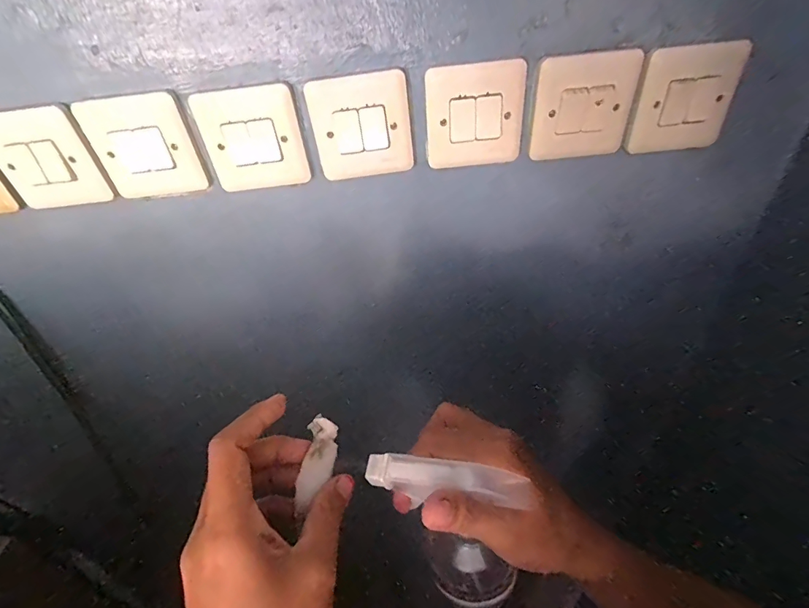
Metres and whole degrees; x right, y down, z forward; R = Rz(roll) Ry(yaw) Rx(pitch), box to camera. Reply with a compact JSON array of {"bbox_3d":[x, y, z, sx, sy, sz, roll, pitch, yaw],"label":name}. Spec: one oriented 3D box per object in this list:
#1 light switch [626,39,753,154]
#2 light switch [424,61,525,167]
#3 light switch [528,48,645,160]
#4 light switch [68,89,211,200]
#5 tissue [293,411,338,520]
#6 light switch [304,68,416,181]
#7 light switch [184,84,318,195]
[{"bbox_3d":[0.225,-0.160,0.330,0.077,0.081,0.012,-5,44,6],"label":"light switch"},{"bbox_3d":[0.057,-0.152,0.338,0.078,0.075,0.009,-6,38,0],"label":"light switch"},{"bbox_3d":[0.145,-0.157,0.335,0.080,0.077,0.013,-5,38,1],"label":"light switch"},{"bbox_3d":[-0.212,-0.127,0.341,0.081,0.078,0.009,-5,38,2],"label":"light switch"},{"bbox_3d":[-0.051,0.093,0.243,0.015,0.016,0.051,9,79,19],"label":"tissue"},{"bbox_3d":[-0.034,-0.144,0.339,0.080,0.075,0.009,-6,38,0],"label":"light switch"},{"bbox_3d":[-0.124,-0.135,0.342,0.081,0.078,0.011,-7,38,-1],"label":"light switch"}]

